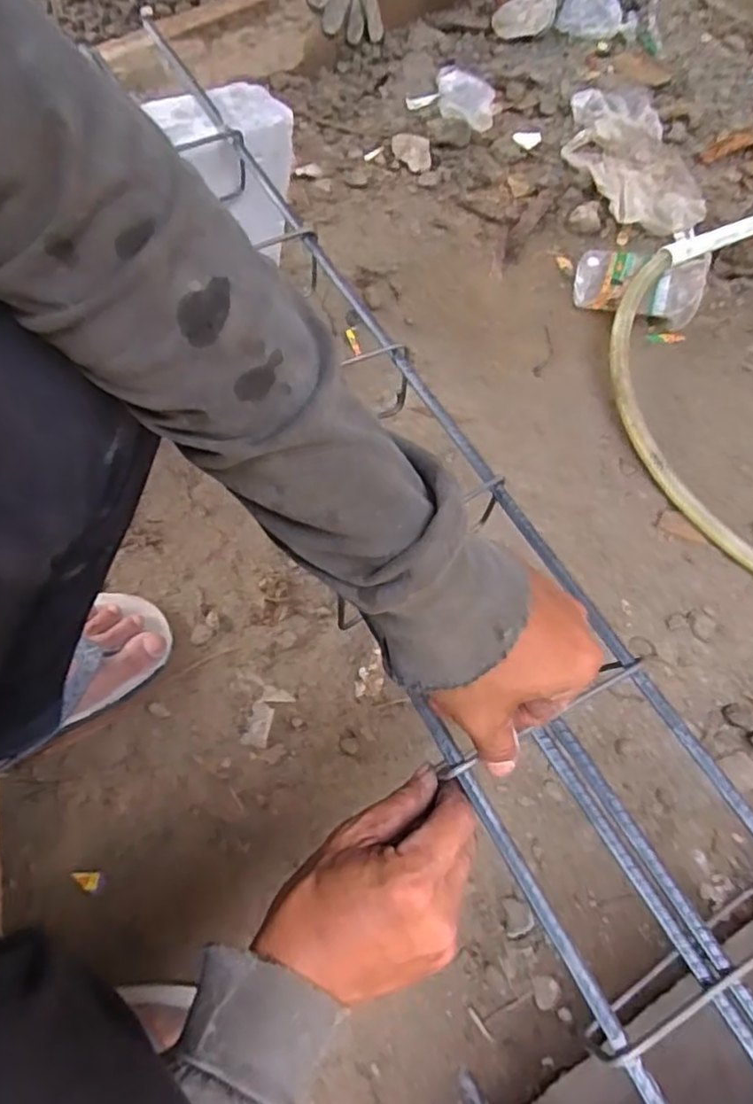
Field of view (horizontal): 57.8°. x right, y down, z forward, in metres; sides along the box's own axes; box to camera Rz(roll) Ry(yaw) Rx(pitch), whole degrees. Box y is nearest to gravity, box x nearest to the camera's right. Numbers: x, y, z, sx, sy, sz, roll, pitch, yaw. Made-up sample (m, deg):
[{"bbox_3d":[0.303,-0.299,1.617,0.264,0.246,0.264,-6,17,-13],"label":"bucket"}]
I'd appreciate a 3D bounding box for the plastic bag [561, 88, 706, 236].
[{"bbox_3d":[0.353,-0.558,0.959,0.154,0.022,0.294,-7,63,-4],"label":"plastic bag"}]

